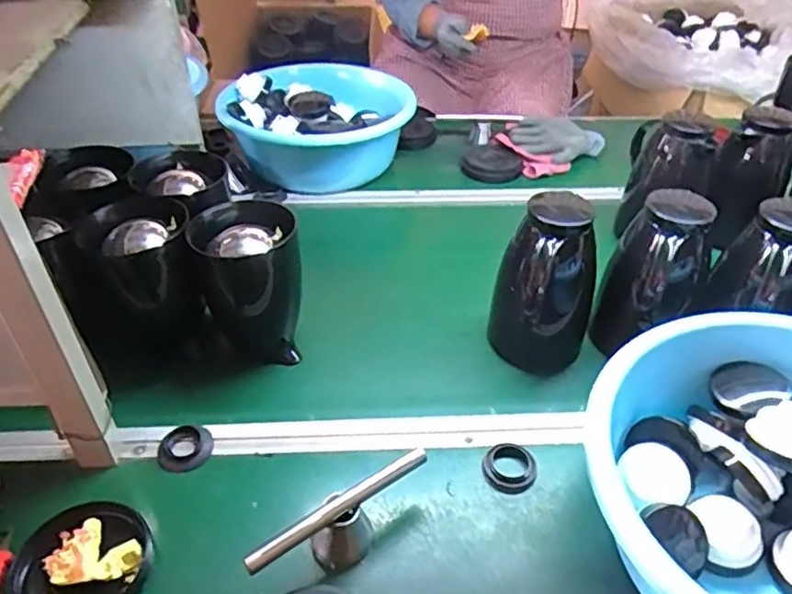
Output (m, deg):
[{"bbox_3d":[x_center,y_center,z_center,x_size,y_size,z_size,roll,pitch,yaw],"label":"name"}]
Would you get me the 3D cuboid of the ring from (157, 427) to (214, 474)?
[{"bbox_3d":[-0.227,0.165,0.668,0.057,0.020,0.047,-5,79,-15],"label":"ring"}]

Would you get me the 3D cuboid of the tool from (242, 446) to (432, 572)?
[{"bbox_3d":[-0.047,0.216,0.586,0.192,0.064,0.041,-26,46,-30],"label":"tool"}]

